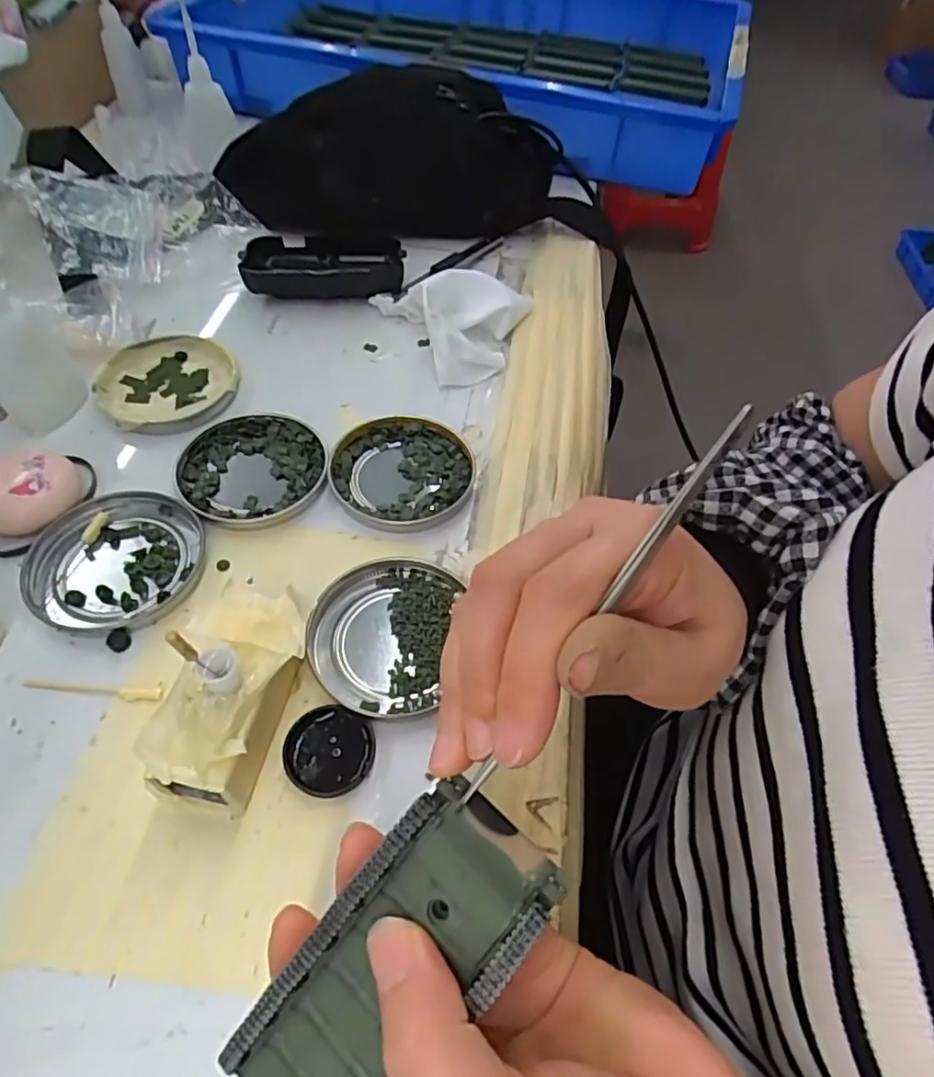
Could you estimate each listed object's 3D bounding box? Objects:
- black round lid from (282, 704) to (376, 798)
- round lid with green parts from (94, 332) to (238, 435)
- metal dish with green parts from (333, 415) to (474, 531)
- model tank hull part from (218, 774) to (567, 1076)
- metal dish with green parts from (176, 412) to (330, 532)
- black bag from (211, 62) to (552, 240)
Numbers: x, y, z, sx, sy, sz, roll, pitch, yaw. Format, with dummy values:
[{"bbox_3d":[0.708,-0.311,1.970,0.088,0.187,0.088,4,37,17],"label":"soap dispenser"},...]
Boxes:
[{"bbox_3d":[-0.056,0.087,0.254,0.034,0.006,0.034,2,53,-3],"label":"black round lid"},{"bbox_3d":[-0.181,-0.096,0.378,0.079,0.010,0.077,-8,54,-10],"label":"round lid with green parts"},{"bbox_3d":[-0.035,-0.037,0.346,0.077,0.009,0.076,-5,53,-8],"label":"metal dish with green parts"},{"bbox_3d":[-0.020,0.113,0.161,0.042,0.018,0.096,37,89,22],"label":"model tank hull part"},{"bbox_3d":[-0.117,-0.039,0.342,0.078,0.009,0.077,2,53,-3],"label":"metal dish with green parts"},{"bbox_3d":[-0.055,-0.316,0.497,0.247,0.096,0.124,4,53,-1],"label":"black bag"}]

